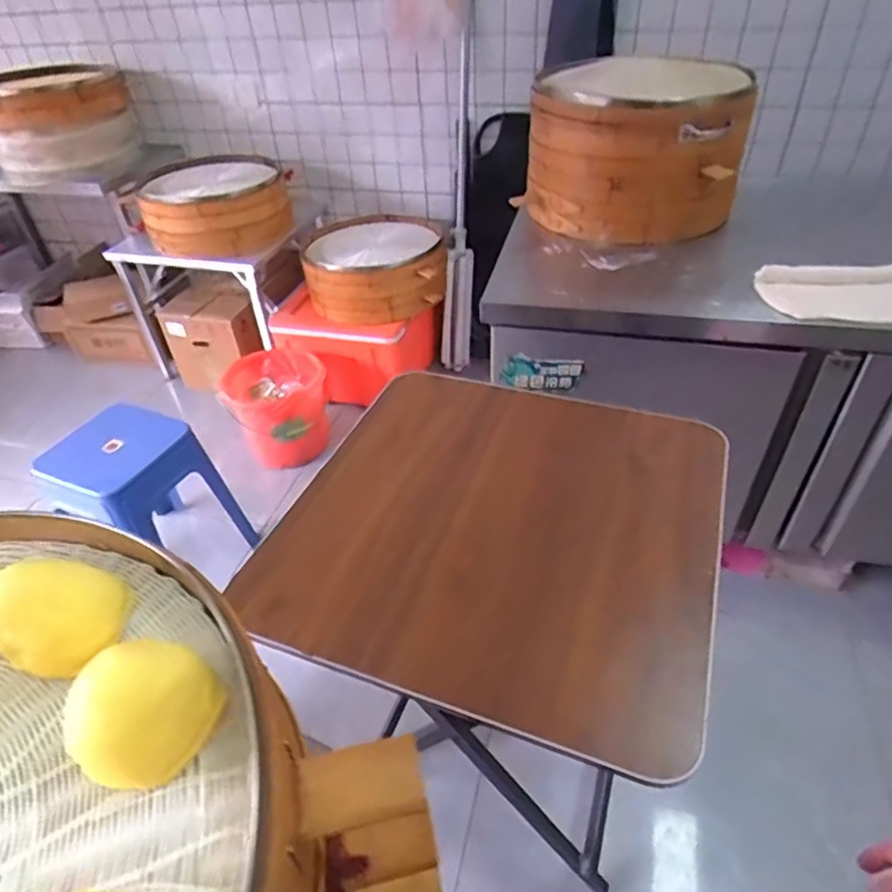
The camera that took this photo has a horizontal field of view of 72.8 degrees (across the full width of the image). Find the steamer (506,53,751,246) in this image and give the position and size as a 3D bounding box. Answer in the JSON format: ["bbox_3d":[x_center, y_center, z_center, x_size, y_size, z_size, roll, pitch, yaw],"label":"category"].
[{"bbox_3d":[0.478,-0.752,1.512,0.480,0.324,0.503,14,44,20],"label":"steamer"}]

